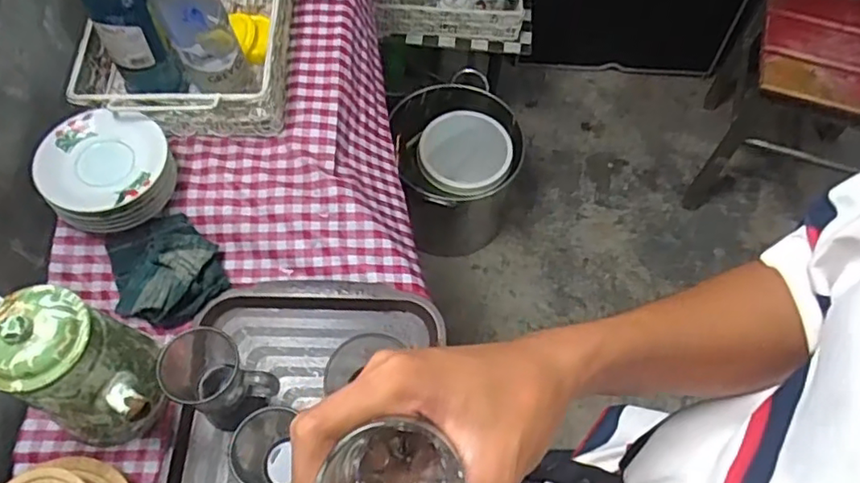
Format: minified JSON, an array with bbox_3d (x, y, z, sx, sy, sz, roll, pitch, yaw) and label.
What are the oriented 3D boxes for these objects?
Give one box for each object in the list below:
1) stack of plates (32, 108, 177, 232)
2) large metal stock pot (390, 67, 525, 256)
[{"bbox_3d":[-0.397,-0.081,0.759,0.152,0.084,0.149,-27,67,-15],"label":"stack of plates"},{"bbox_3d":[0.064,-0.167,1.549,0.290,0.349,0.298,0,61,0],"label":"large metal stock pot"}]

